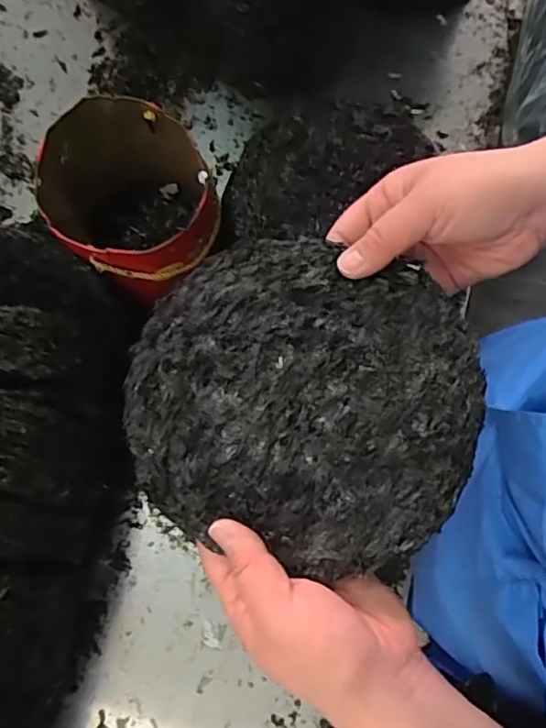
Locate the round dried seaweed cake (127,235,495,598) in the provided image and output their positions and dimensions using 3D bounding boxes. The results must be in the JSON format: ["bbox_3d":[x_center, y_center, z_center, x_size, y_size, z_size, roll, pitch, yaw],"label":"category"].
[{"bbox_3d":[0.013,0.014,0.317,0.190,0.015,0.176,-3,74,11],"label":"round dried seaweed cake"}]

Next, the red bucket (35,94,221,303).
[{"bbox_3d":[-0.143,-0.157,0.607,0.150,0.175,0.169,-32,81,-6],"label":"red bucket"}]

